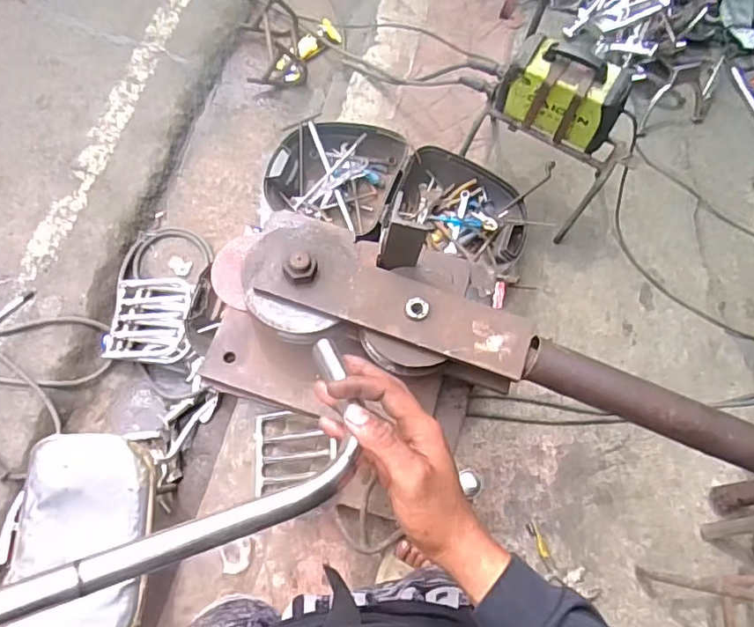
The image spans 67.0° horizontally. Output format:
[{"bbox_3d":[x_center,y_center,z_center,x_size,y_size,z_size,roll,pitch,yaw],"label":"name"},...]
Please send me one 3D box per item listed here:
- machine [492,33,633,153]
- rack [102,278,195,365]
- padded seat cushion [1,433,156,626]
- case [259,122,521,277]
[{"bbox_3d":[0.477,-0.568,1.464,0.316,0.215,0.124,33,70,8],"label":"machine"},{"bbox_3d":[-0.635,0.018,1.644,0.249,0.075,0.254,7,68,-2],"label":"rack"},{"bbox_3d":[-0.638,0.502,1.230,0.282,0.071,0.466,1,69,-4],"label":"padded seat cushion"},{"bbox_3d":[0.050,-0.326,1.660,0.762,0.126,0.409,8,68,-1],"label":"case"}]

